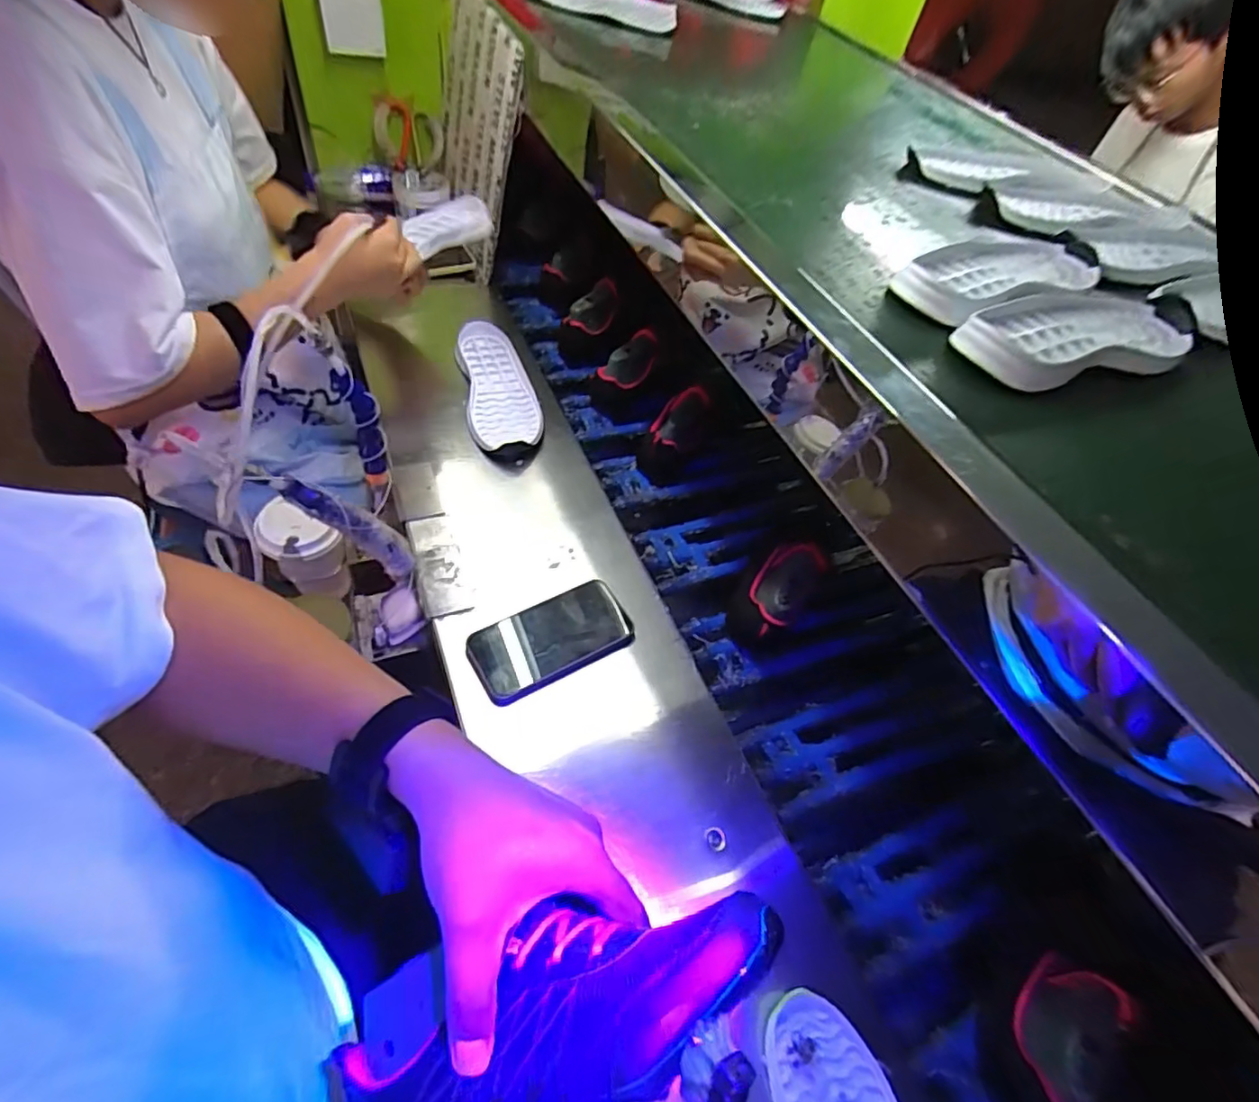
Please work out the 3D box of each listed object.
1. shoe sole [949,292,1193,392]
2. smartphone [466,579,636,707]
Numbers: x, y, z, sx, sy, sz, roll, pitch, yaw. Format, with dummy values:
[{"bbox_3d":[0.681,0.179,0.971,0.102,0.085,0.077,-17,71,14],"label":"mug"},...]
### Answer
[{"bbox_3d":[0.364,-0.177,0.474,0.257,0.031,0.096,-19,58,-19],"label":"shoe sole"},{"bbox_3d":[-0.078,0.089,0.610,0.166,0.019,0.080,-23,65,-27],"label":"smartphone"}]

